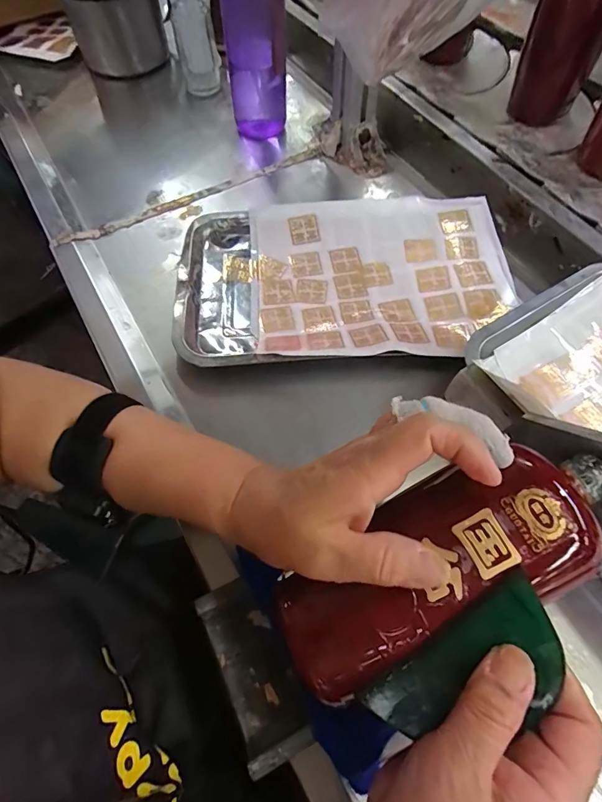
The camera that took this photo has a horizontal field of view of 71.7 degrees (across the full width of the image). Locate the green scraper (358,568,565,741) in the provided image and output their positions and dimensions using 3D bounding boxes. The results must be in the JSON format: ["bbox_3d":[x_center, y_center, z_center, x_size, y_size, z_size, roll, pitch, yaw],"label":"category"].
[{"bbox_3d":[0.081,0.131,0.193,0.095,0.005,0.052,-41,81,6],"label":"green scraper"}]

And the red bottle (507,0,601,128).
[{"bbox_3d":[0.291,-0.409,0.450,0.062,0.178,0.063,-12,65,-3],"label":"red bottle"}]

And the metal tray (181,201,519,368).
[{"bbox_3d":[0.043,-0.131,0.436,0.333,0.028,0.210,-3,65,1],"label":"metal tray"}]

